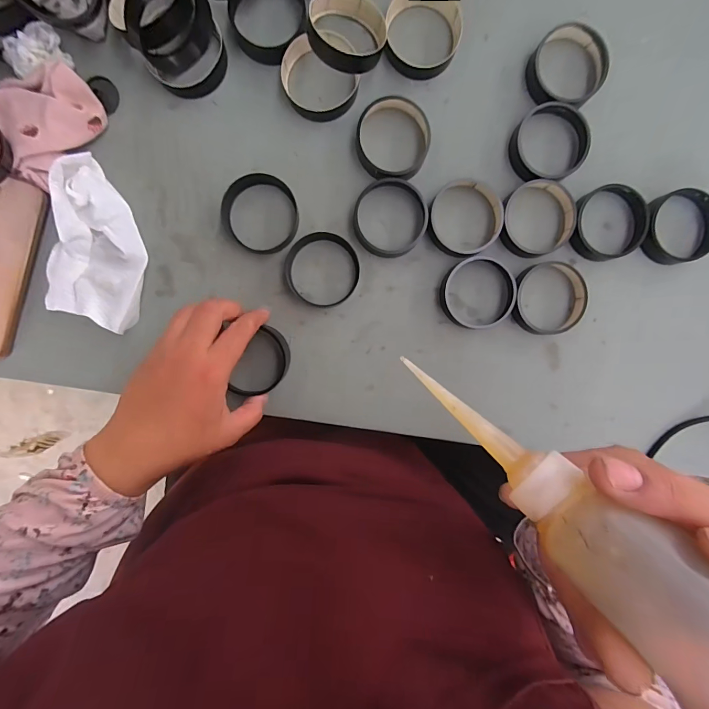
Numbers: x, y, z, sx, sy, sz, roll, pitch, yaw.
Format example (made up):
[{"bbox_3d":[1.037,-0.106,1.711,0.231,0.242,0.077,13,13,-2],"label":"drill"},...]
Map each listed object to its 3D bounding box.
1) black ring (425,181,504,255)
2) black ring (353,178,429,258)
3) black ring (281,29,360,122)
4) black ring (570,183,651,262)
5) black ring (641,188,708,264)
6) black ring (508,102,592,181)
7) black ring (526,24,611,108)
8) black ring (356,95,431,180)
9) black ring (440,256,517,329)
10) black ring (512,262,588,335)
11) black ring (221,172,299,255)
[{"bbox_3d":[0.106,-0.131,0.342,0.068,0.014,0.070,0,94,-2],"label":"black ring"},{"bbox_3d":[0.035,-0.131,0.342,0.070,0.013,0.072,0,94,-2],"label":"black ring"},{"bbox_3d":[-0.029,-0.256,0.329,0.067,0.018,0.070,0,94,-2],"label":"black ring"},{"bbox_3d":[0.240,-0.125,0.342,0.072,0.023,0.067,0,94,-2],"label":"black ring"},{"bbox_3d":[0.317,-0.124,0.346,0.073,0.015,0.067,0,94,-2],"label":"black ring"},{"bbox_3d":[0.180,-0.195,0.332,0.068,0.017,0.065,0,94,-2],"label":"black ring"},{"bbox_3d":[0.196,-0.262,0.330,0.072,0.014,0.067,0,94,-2],"label":"black ring"},{"bbox_3d":[0.036,-0.201,0.335,0.069,0.015,0.071,0,94,-2],"label":"black ring"},{"bbox_3d":[0.119,-0.060,0.347,0.067,0.017,0.069,0,94,-2],"label":"black ring"},{"bbox_3d":[0.189,-0.055,0.351,0.073,0.015,0.071,0,94,-2],"label":"black ring"},{"bbox_3d":[-0.088,-0.134,0.340,0.070,0.011,0.072,0,94,-2],"label":"black ring"}]

